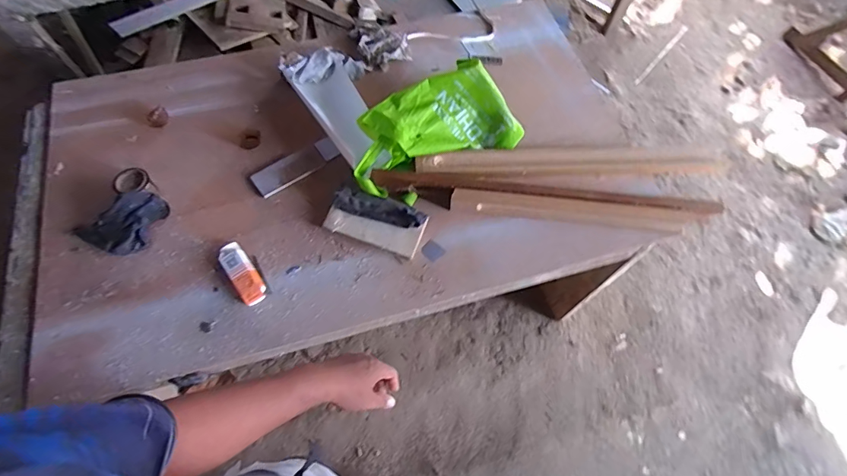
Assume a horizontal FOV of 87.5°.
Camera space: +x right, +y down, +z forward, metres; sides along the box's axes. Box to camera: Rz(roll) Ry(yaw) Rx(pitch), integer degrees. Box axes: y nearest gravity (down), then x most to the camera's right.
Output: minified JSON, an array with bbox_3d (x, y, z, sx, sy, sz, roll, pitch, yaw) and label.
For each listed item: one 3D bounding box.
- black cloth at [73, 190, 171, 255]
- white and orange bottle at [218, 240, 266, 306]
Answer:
[{"bbox_3d":[-0.651,-0.042,0.954,0.142,0.061,0.149,26,67,9],"label":"black cloth"},{"bbox_3d":[-0.374,0.073,0.911,0.053,0.020,0.140,-31,70,-16],"label":"white and orange bottle"}]

